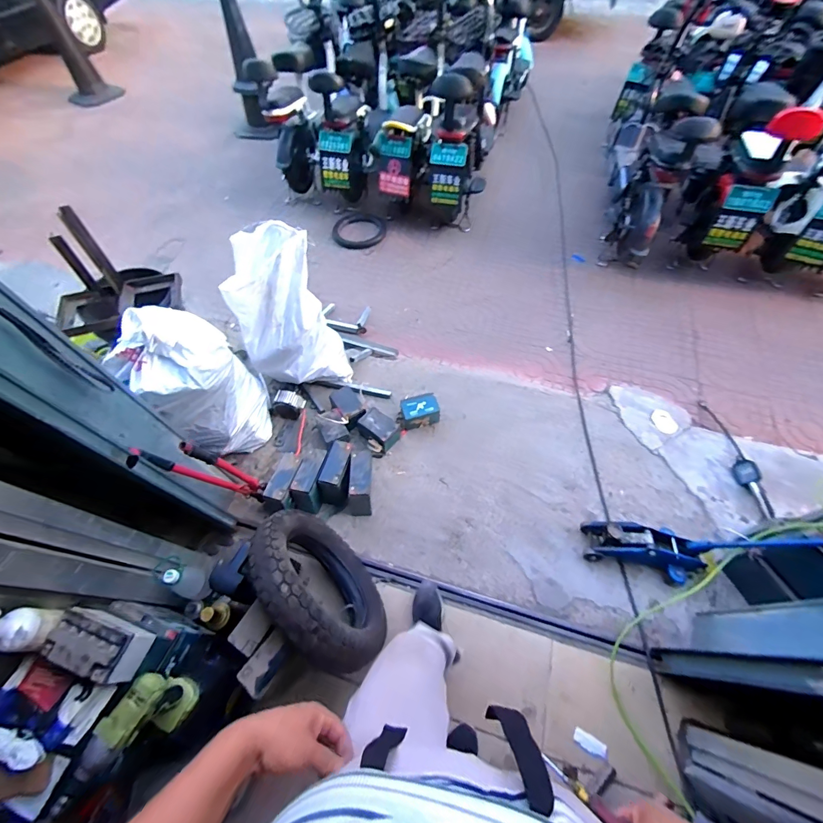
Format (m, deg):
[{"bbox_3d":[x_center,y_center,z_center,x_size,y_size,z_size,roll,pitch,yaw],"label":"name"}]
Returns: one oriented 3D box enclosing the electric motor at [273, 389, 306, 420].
[{"bbox_3d":[-0.520,-0.030,1.640,0.133,0.095,0.085,9,61,8],"label":"electric motor"}]

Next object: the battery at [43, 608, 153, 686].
[{"bbox_3d":[-0.600,0.449,0.753,0.151,0.103,0.098,14,62,10],"label":"battery"}]

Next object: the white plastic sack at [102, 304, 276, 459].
[{"bbox_3d":[-0.722,-0.073,1.374,0.300,0.595,0.224,-32,64,-15],"label":"white plastic sack"}]

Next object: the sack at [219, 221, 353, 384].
[{"bbox_3d":[-0.489,-0.354,1.526,0.360,0.583,0.324,-16,61,-6],"label":"sack"}]

